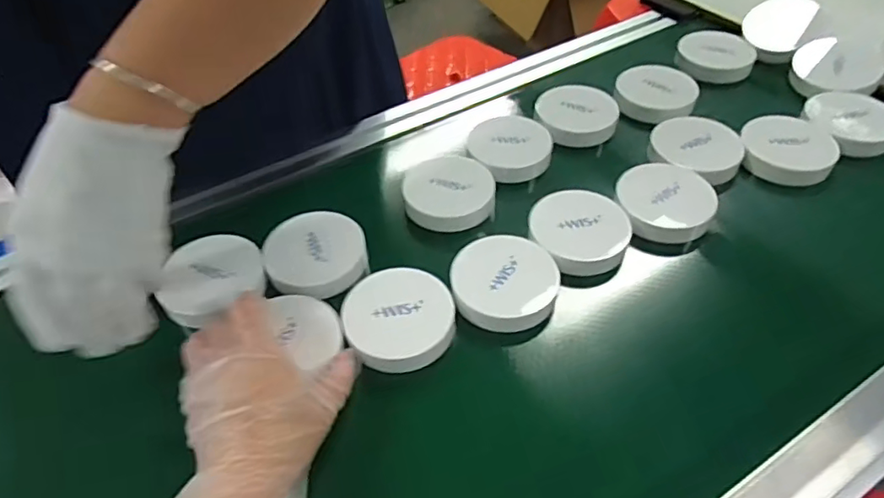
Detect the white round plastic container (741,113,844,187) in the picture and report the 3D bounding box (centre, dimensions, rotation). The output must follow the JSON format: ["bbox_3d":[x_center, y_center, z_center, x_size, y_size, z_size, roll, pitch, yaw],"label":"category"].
[{"bbox_3d":[0.310,-0.090,0.514,0.076,0.017,0.078,-3,50,3],"label":"white round plastic container"}]

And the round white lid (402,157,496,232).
[{"bbox_3d":[0.006,-0.048,0.494,0.076,0.020,0.069,-10,50,-3],"label":"round white lid"}]

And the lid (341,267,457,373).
[{"bbox_3d":[-0.029,0.048,0.404,0.074,0.018,0.071,-3,50,3],"label":"lid"}]

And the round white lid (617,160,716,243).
[{"bbox_3d":[0.184,-0.040,0.472,0.075,0.020,0.076,-3,50,3],"label":"round white lid"}]

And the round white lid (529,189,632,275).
[{"bbox_3d":[0.109,-0.015,0.450,0.073,0.017,0.071,-3,50,3],"label":"round white lid"}]

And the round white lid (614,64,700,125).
[{"bbox_3d":[0.210,-0.152,0.566,0.077,0.016,0.077,-3,50,3],"label":"round white lid"}]

